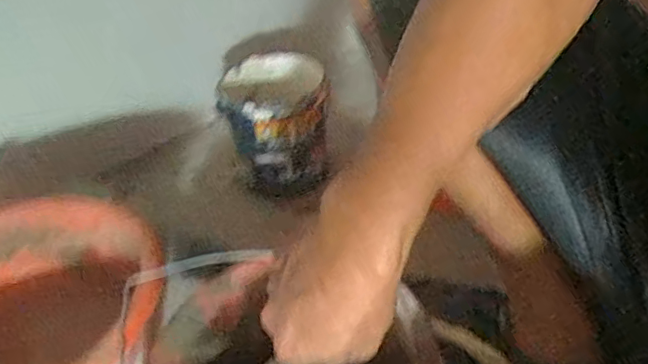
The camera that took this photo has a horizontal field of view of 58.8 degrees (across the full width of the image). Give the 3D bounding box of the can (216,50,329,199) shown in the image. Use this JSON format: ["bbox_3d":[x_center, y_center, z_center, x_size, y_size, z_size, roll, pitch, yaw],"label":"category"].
[{"bbox_3d":[-0.072,-0.086,0.893,0.153,0.176,0.153,-4,34,3],"label":"can"}]

